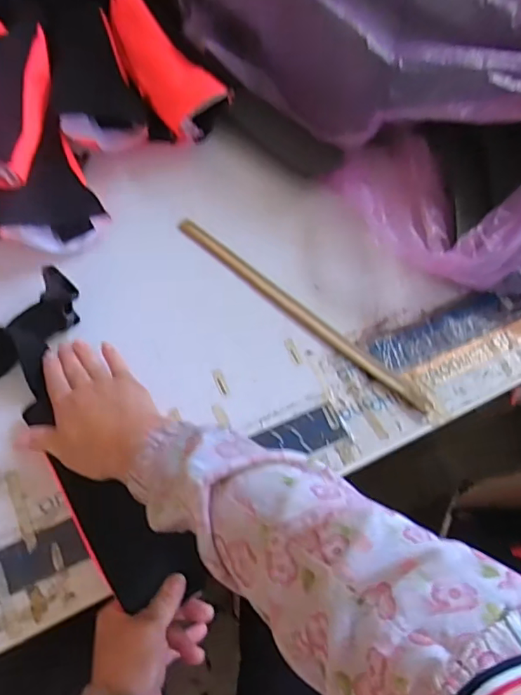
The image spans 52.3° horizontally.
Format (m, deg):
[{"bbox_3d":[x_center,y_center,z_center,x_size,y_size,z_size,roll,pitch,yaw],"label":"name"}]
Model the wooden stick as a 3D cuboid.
[{"bbox_3d":[0.040,-0.042,0.571,0.337,0.009,0.019,39,67,15],"label":"wooden stick"}]

